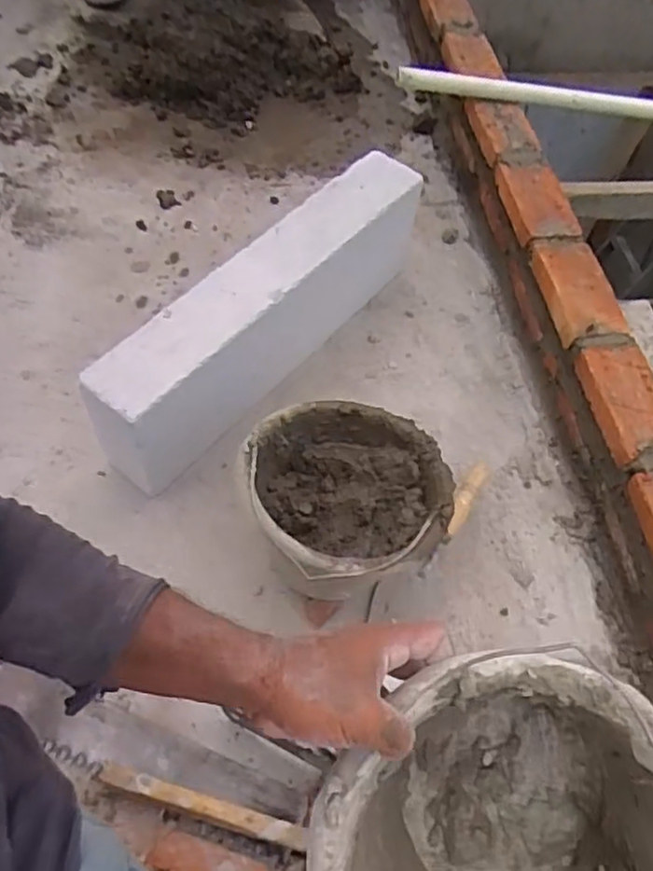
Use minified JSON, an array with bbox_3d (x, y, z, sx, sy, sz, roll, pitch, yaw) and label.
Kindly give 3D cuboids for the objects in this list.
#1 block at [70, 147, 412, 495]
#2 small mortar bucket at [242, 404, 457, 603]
[{"bbox_3d":[-0.091,-0.171,0.998,0.117,0.216,0.575,35,62,17],"label":"block"},{"bbox_3d":[0.023,0.089,0.857,0.234,0.193,0.243,2,57,-3],"label":"small mortar bucket"}]

